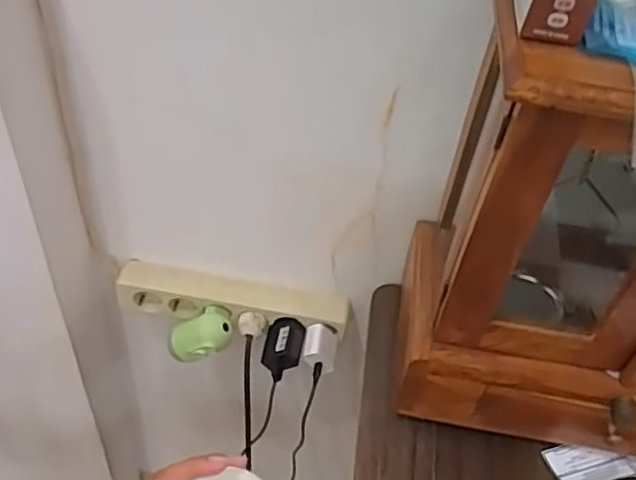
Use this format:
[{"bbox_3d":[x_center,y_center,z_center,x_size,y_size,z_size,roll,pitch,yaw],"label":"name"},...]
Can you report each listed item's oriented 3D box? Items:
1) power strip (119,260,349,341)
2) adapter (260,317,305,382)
[{"bbox_3d":[-0.107,0.080,0.804,0.286,0.057,0.044,10,43,3],"label":"power strip"},{"bbox_3d":[-0.041,0.129,0.767,0.045,0.018,0.077,23,64,-5],"label":"adapter"}]

